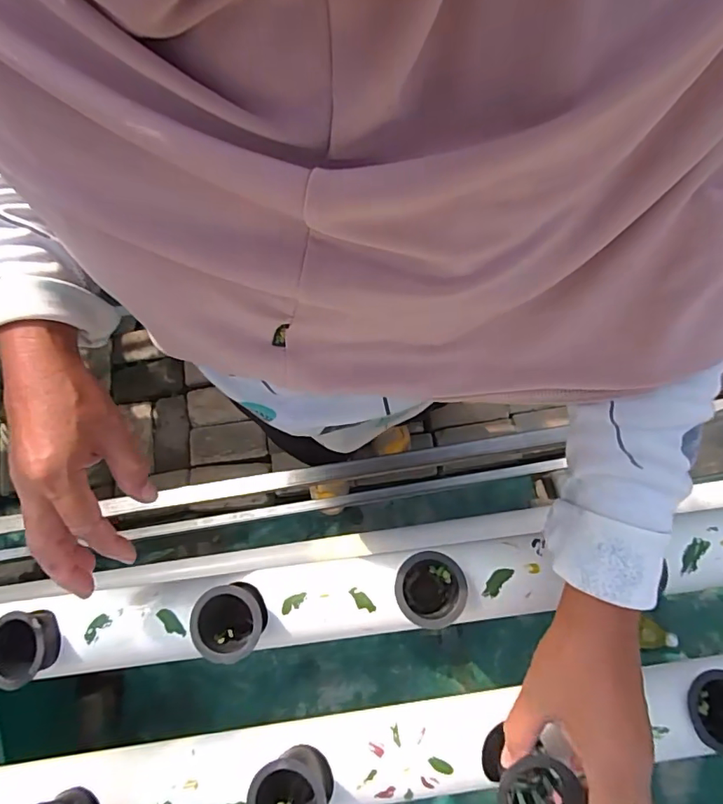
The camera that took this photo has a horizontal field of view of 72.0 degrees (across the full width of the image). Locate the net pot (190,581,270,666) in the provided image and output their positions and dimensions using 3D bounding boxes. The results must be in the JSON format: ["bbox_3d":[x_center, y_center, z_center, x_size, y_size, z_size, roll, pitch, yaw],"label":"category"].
[{"bbox_3d":[-0.097,0.165,0.378,0.051,0.048,0.050,-1,76,3],"label":"net pot"}]

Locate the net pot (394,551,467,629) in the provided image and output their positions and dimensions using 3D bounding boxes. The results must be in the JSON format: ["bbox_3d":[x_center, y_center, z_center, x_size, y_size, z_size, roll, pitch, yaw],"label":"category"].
[{"bbox_3d":[0.051,0.143,0.390,0.049,0.068,0.049,-1,76,3],"label":"net pot"}]

